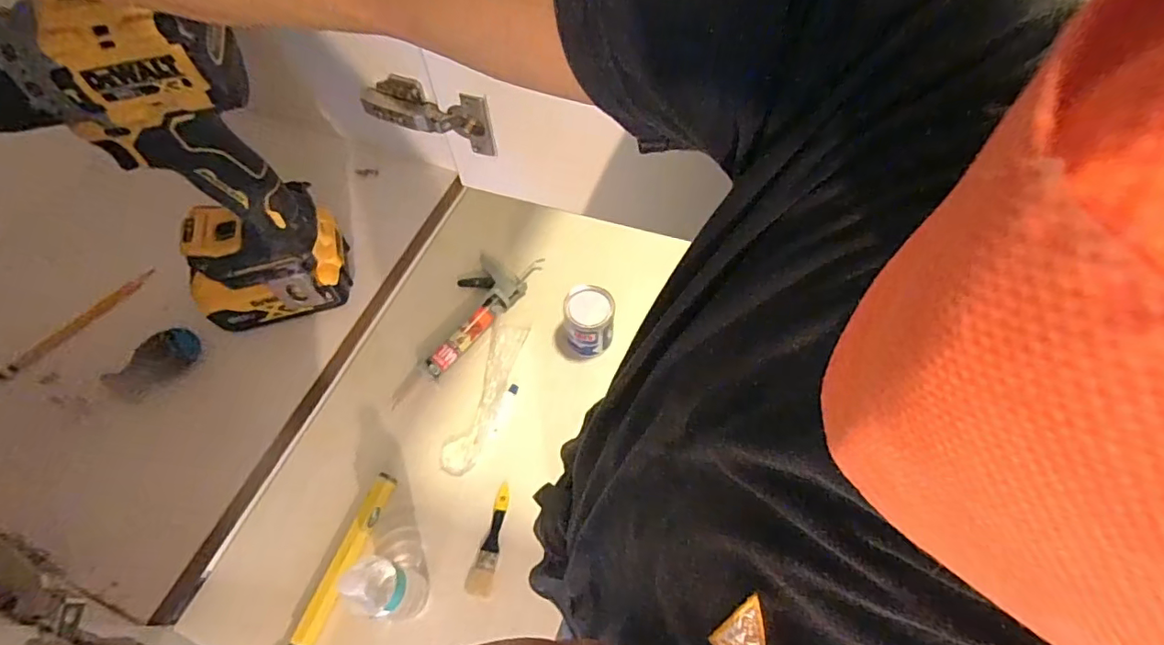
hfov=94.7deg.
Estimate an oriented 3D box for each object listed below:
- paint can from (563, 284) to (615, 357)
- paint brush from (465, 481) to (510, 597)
[{"bbox_3d":[0.014,0.000,1.090,0.097,0.116,0.098,0,60,1],"label":"paint can"},{"bbox_3d":[-0.158,0.377,0.939,0.043,0.015,0.182,15,56,-2],"label":"paint brush"}]

